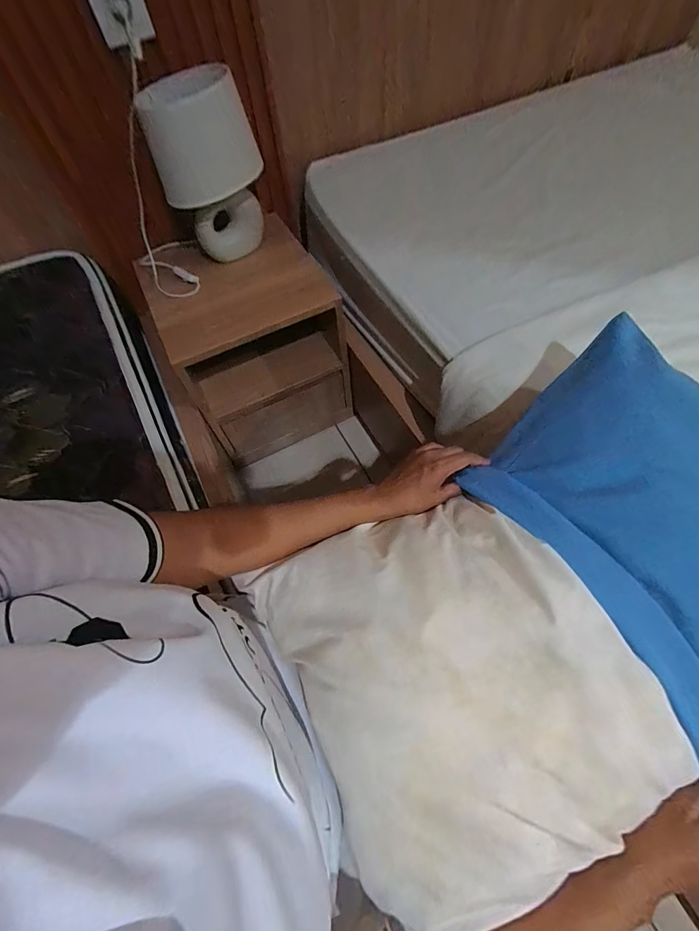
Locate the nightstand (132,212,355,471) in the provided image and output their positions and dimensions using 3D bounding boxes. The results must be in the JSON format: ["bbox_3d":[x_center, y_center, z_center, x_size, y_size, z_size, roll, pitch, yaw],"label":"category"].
[{"bbox_3d":[-0.254,-0.325,1.088,0.400,0.424,0.405,-26,63,-10],"label":"nightstand"}]

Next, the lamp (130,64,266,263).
[{"bbox_3d":[-0.279,-0.585,0.817,0.189,0.325,0.174,-17,61,-5],"label":"lamp"}]

